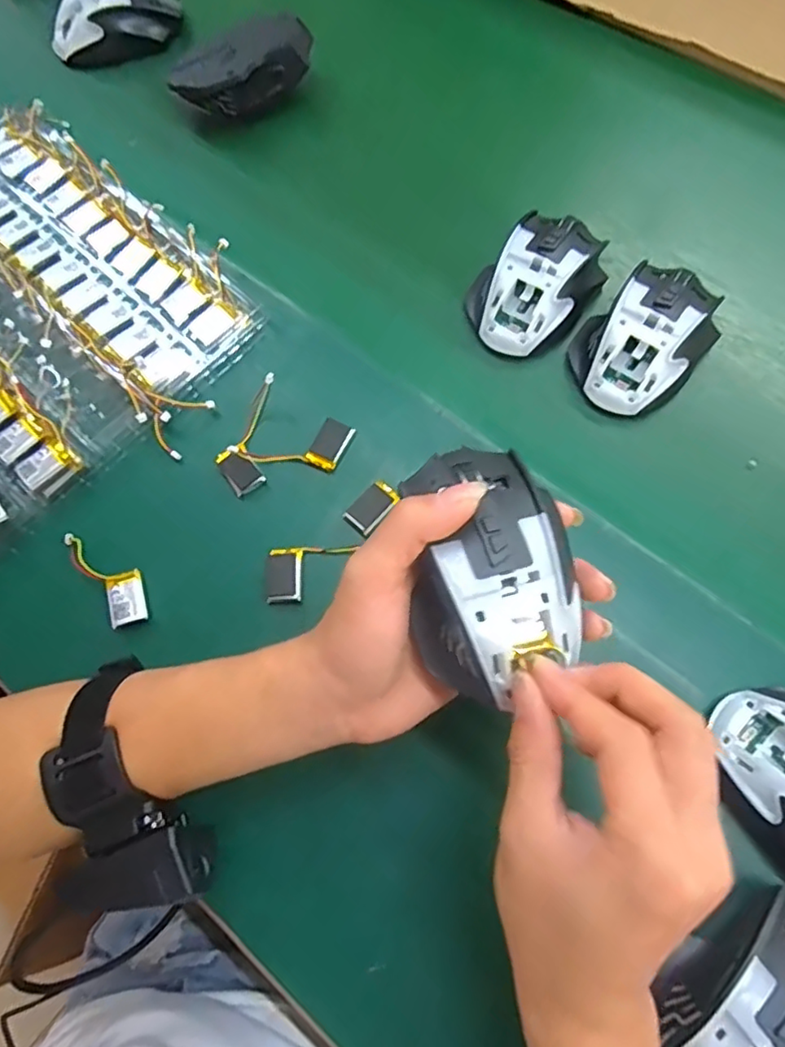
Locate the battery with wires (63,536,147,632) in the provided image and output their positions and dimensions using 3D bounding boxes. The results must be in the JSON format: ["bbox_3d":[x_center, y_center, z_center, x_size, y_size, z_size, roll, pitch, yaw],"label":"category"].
[{"bbox_3d":[-0.170,0.028,0.362,0.027,0.009,0.074,-35,73,-9],"label":"battery with wires"}]

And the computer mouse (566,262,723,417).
[{"bbox_3d":[0.169,-0.122,0.395,0.076,0.039,0.112,40,77,14],"label":"computer mouse"}]

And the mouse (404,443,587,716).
[{"bbox_3d":[0.044,0.018,0.261,0.069,0.033,0.109,-5,71,1],"label":"mouse"}]

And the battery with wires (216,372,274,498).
[{"bbox_3d":[-0.094,-0.055,0.383,0.032,0.025,0.073,5,71,4],"label":"battery with wires"}]

